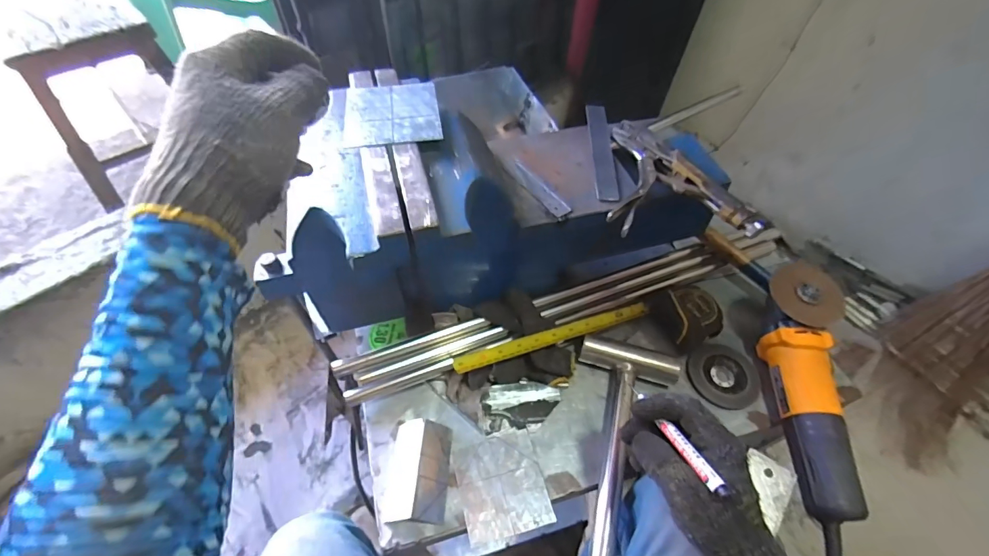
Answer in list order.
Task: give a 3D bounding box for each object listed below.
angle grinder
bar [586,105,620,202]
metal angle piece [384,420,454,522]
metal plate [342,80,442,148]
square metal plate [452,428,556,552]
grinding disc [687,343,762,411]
[{"bbox_3d":[0.373,0.129,0.519,0.071,0.074,0.284,7,68,2],"label":"angle grinder"},{"bbox_3d":[0.134,-0.160,0.538,0.027,0.008,0.183,3,53,0],"label":"bar"},{"bbox_3d":[-0.082,0.208,0.475,0.064,0.027,0.102,2,53,-1],"label":"metal angle piece"},{"bbox_3d":[-0.105,-0.169,0.445,0.093,0.004,0.103,-9,55,-4],"label":"metal plate"},{"bbox_3d":[0.008,0.227,0.481,0.092,0.006,0.103,-11,52,-9],"label":"square metal plate"},{"bbox_3d":[0.301,0.127,0.569,0.094,0.017,0.085,-9,61,-18],"label":"grinding disc"}]

